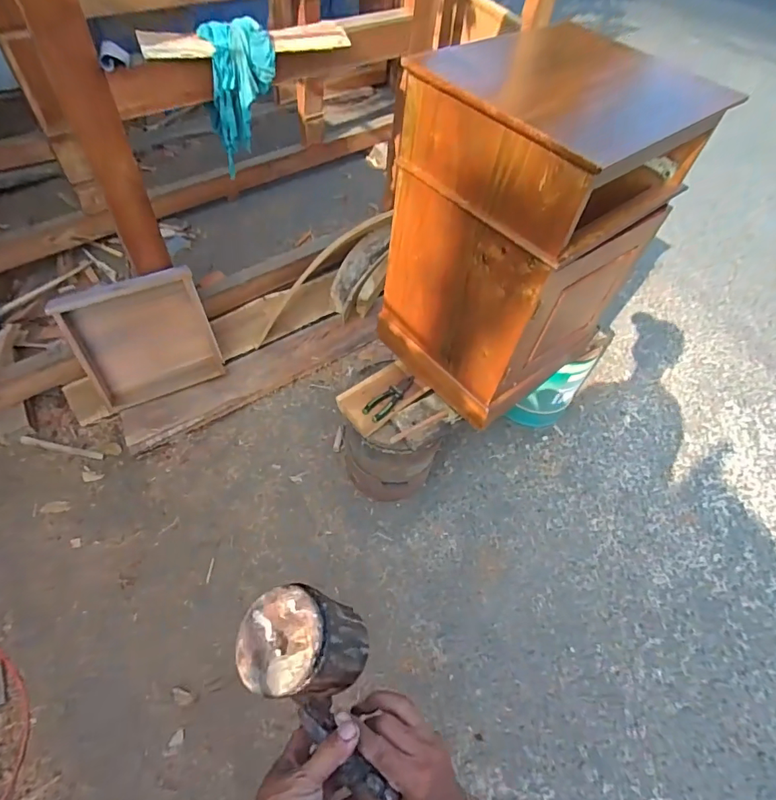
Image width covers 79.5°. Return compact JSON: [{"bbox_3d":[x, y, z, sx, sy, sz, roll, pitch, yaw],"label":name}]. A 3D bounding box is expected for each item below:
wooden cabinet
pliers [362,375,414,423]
[{"bbox_3d":[0.341,-0.398,1.108,0.570,0.652,0.407,-32,64,-28],"label":"wooden cabinet"},{"bbox_3d":[0.011,-0.010,1.237,0.051,0.020,0.182,38,57,19],"label":"pliers"}]

